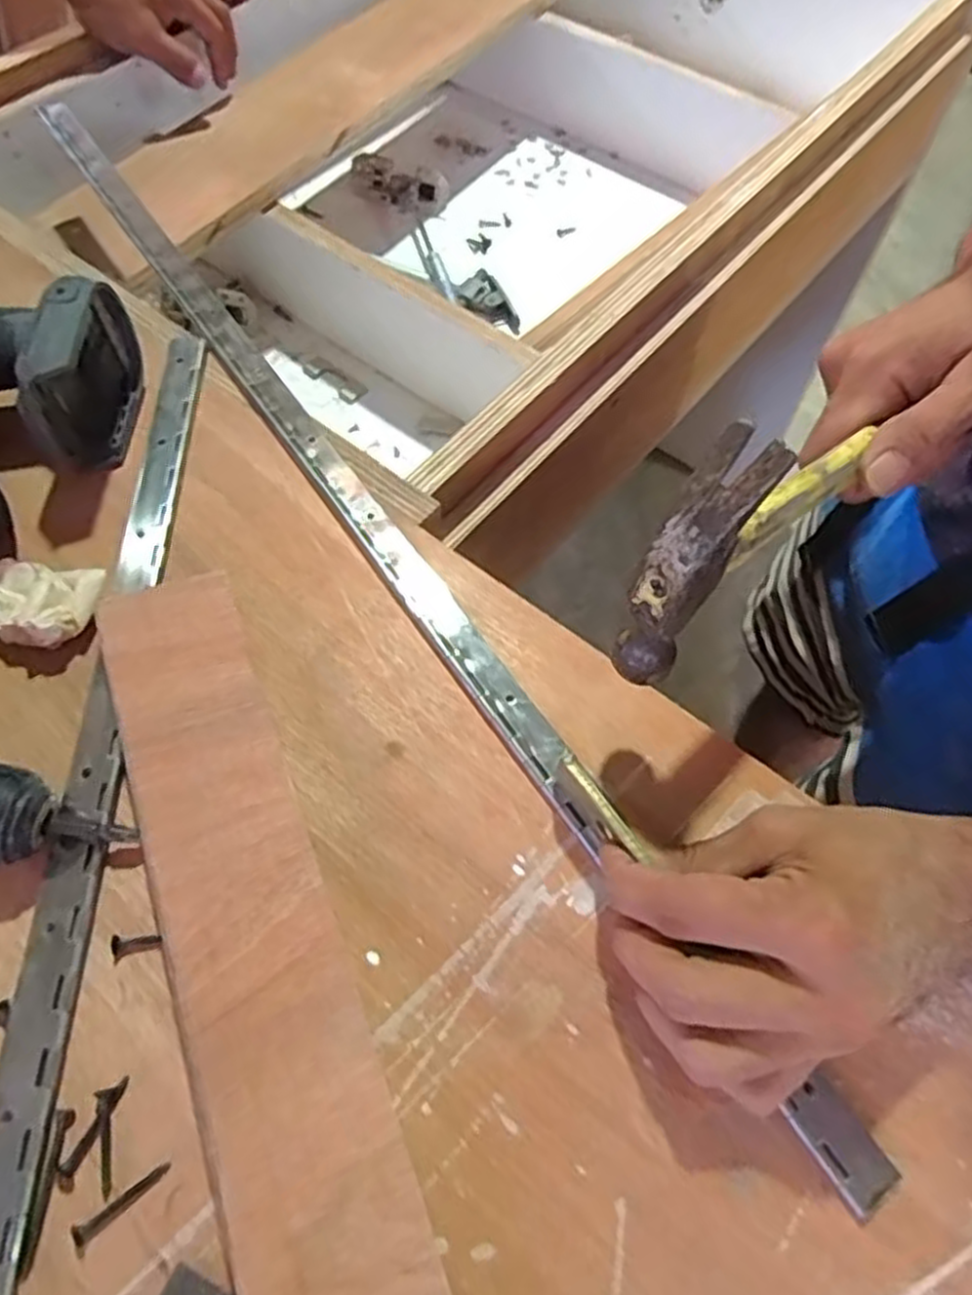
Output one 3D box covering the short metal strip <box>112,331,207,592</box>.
[{"bbox_3d":[-0.177,-0.111,0.421,0.023,0.007,0.178,-1,62,-4],"label":"short metal strip"}]

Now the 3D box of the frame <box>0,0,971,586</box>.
[{"bbox_3d":[0.045,-0.501,0.746,0.561,0.200,0.891,35,67,16],"label":"frame"}]

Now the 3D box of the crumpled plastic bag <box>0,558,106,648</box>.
[{"bbox_3d":[-0.219,-0.023,0.368,0.057,0.018,0.045,9,61,1],"label":"crumpled plastic bag"}]

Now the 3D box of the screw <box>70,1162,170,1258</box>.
[{"bbox_3d":[-0.126,0.193,0.263,0.035,0.004,0.009,-34,68,-19],"label":"screw"}]

